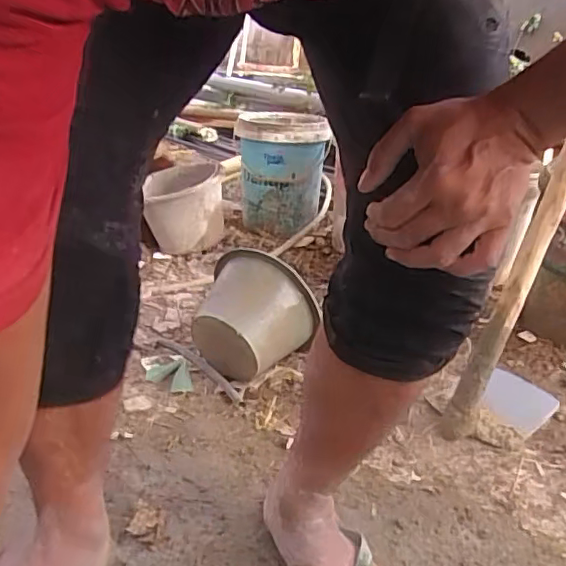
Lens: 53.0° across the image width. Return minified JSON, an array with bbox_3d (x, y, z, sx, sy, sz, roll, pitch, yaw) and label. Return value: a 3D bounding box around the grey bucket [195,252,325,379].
[{"bbox_3d":[-0.056,0.075,1.128,0.229,0.217,0.167,15,27,24],"label":"grey bucket"}]

